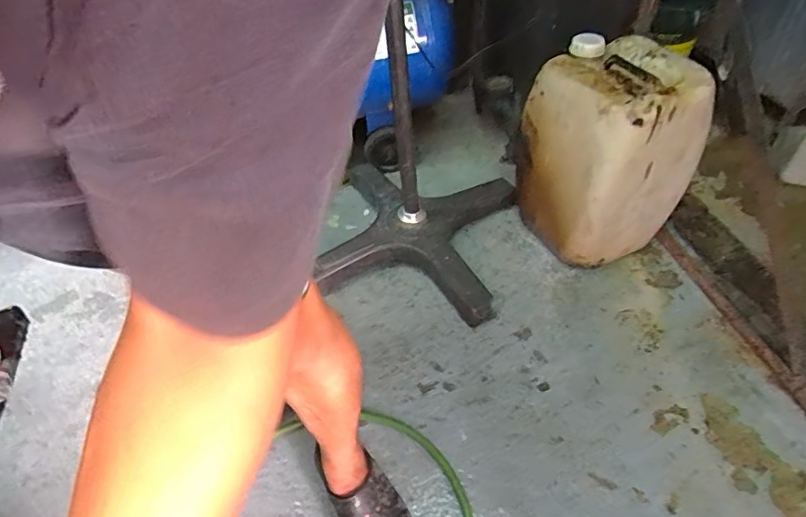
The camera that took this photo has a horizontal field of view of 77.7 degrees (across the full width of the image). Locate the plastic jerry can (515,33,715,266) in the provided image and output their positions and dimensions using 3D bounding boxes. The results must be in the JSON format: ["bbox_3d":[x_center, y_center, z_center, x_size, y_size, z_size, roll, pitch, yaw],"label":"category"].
[{"bbox_3d":[0.458,-0.232,1.145,0.300,0.416,0.313,-20,48,-15],"label":"plastic jerry can"}]

